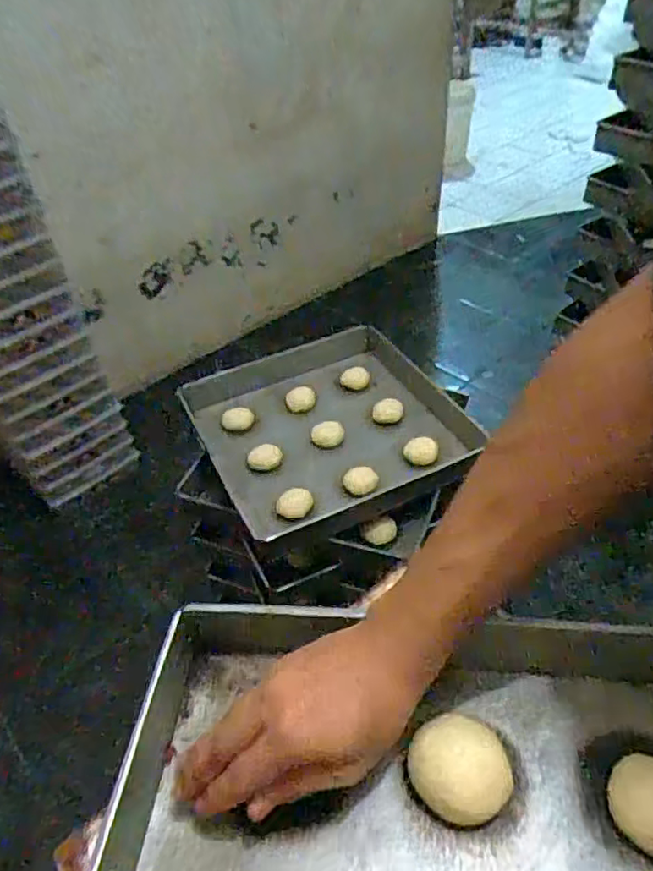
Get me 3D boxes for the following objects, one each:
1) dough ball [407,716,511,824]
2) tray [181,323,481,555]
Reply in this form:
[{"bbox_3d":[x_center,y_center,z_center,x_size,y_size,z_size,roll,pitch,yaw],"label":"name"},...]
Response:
[{"bbox_3d":[0.085,0.216,0.394,0.061,0.033,0.061,-2,44,2],"label":"dough ball"},{"bbox_3d":[-0.002,-0.018,1.050,0.414,0.076,0.408,-20,46,-16],"label":"tray"}]

